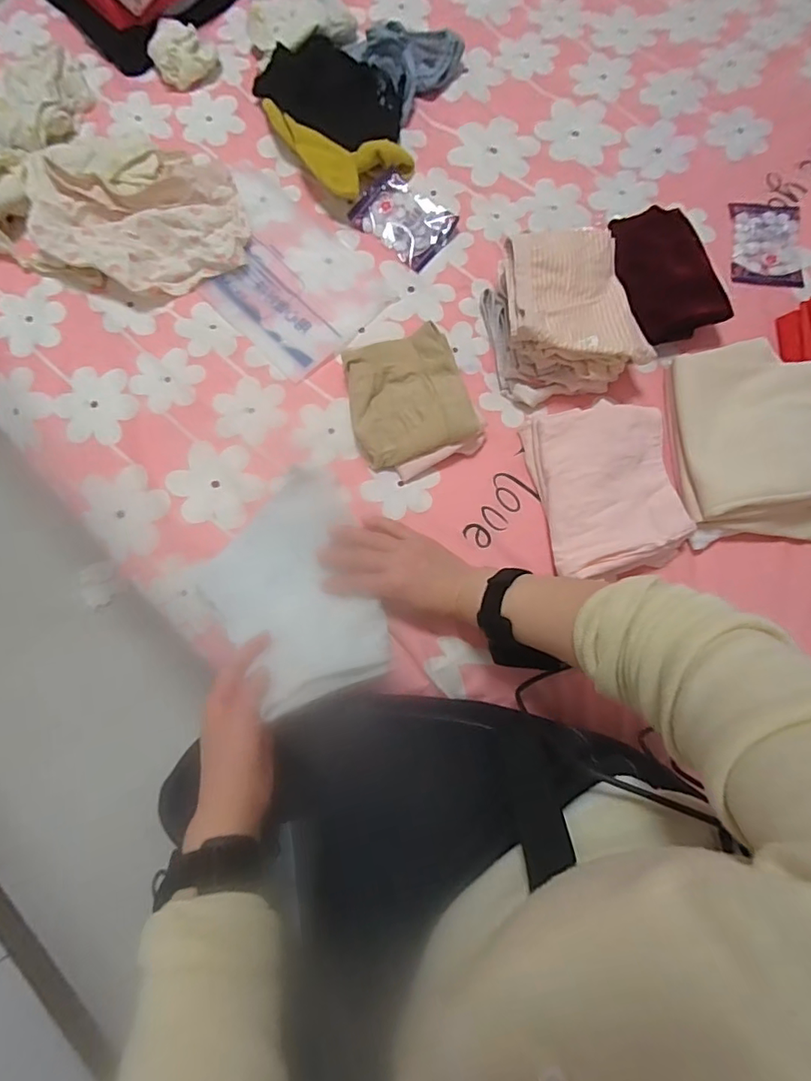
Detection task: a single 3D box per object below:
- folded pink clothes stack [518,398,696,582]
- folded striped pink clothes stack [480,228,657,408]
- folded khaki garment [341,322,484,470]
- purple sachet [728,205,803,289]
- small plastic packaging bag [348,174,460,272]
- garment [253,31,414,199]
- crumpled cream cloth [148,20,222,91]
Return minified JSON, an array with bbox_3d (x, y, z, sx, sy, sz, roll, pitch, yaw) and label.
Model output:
[{"bbox_3d":[0.202,-0.050,0.520,0.131,0.040,0.177,-10,80,-1],"label":"folded pink clothes stack"},{"bbox_3d":[0.164,-0.232,0.537,0.139,0.074,0.153,-11,80,-1],"label":"folded striped pink clothes stack"},{"bbox_3d":[0.002,-0.149,0.541,0.119,0.031,0.124,-17,80,-2],"label":"folded khaki garment"},{"bbox_3d":[0.418,-0.341,0.598,0.075,0.014,0.106,2,80,1],"label":"purple sachet"},{"bbox_3d":[-0.001,-0.370,0.599,0.105,0.015,0.076,39,83,7],"label":"small plastic packaging bag"},{"bbox_3d":[-0.074,-0.497,0.605,0.145,0.043,0.193,-33,81,-5],"label":"garment"},{"bbox_3d":[-0.267,-0.586,0.624,0.073,0.040,0.054,-30,81,-4],"label":"crumpled cream cloth"}]

